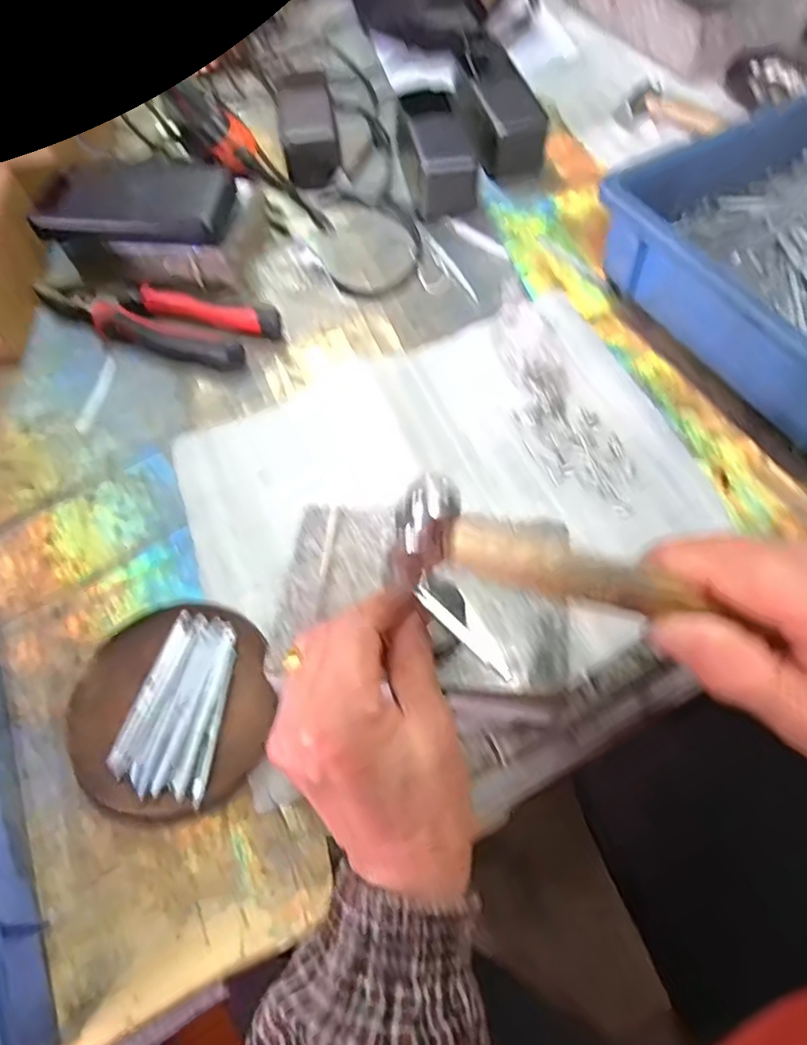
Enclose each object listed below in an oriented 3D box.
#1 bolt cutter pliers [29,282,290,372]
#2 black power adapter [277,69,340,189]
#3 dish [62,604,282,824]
[{"bbox_3d":[-0.202,-0.167,0.517,0.204,0.025,0.056,18,64,12],"label":"bolt cutter pliers"},{"bbox_3d":[-0.092,-0.383,0.616,0.049,0.048,0.128,-9,62,-2],"label":"black power adapter"},{"bbox_3d":[-0.131,0.104,0.360,0.107,0.018,0.114,-1,62,2],"label":"dish"}]

